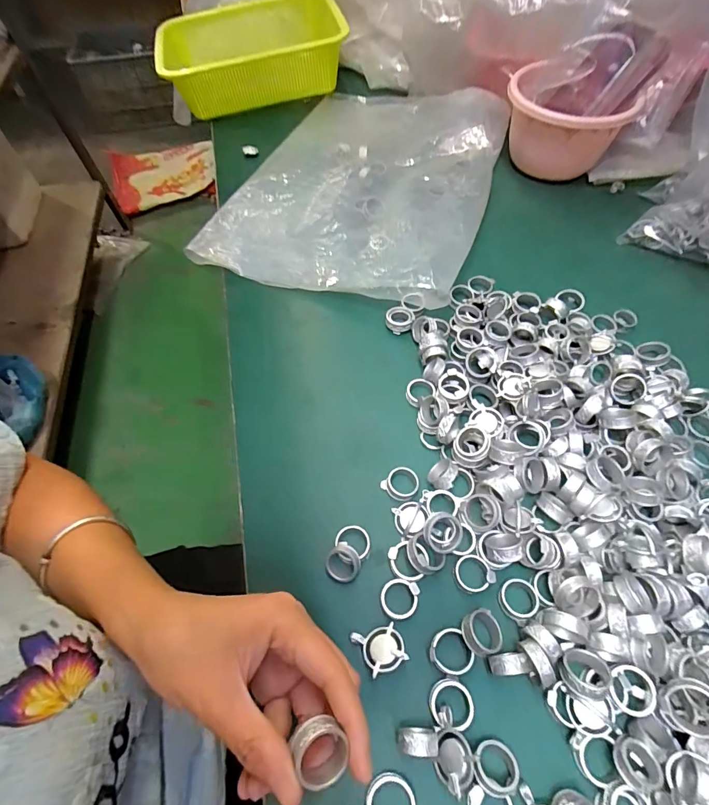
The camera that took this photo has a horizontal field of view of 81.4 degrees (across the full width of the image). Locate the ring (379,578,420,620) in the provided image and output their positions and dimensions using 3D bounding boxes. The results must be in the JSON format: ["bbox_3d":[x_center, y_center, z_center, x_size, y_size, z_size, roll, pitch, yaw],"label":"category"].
[{"bbox_3d":[0.031,0.132,0.278,0.026,0.004,0.024,4,60,5],"label":"ring"}]

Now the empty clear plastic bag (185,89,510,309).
[{"bbox_3d":[0.017,-0.285,0.491,0.278,0.049,0.373,18,62,10],"label":"empty clear plastic bag"}]

